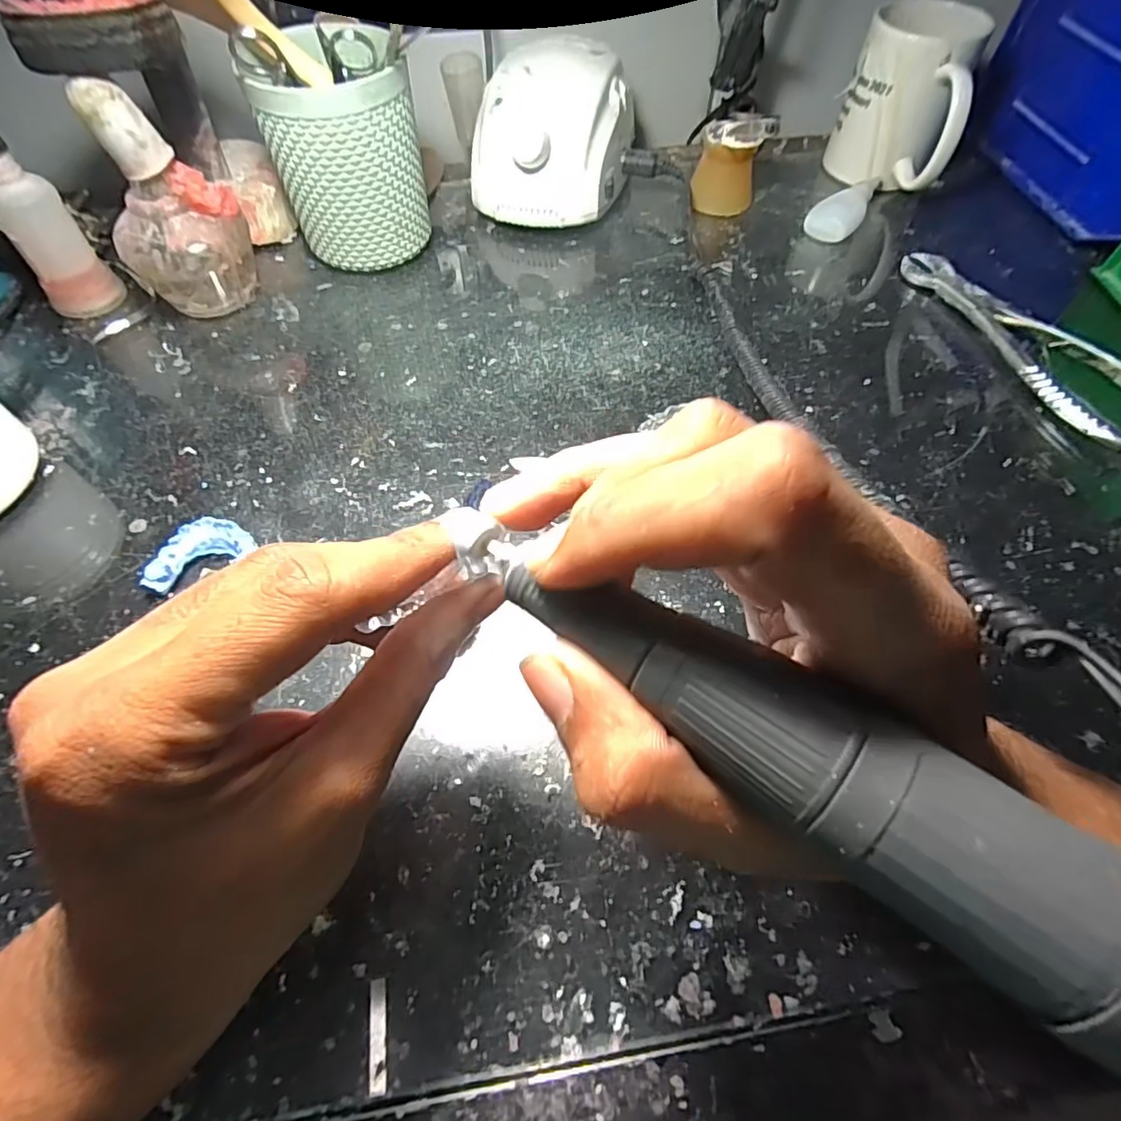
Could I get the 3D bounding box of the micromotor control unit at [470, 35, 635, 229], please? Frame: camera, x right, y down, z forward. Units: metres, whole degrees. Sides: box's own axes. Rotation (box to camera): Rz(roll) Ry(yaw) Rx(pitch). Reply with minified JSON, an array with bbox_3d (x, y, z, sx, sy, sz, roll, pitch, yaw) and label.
[{"bbox_3d":[-0.001,-0.313,0.425,0.096,0.082,0.122,20,61,11],"label":"micromotor control unit"}]

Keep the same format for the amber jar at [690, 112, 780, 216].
[{"bbox_3d":[0.130,-0.301,0.431,0.049,0.055,0.047,0,59,0],"label":"amber jar"}]

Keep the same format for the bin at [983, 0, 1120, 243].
[{"bbox_3d":[0.427,-0.331,0.412,0.120,0.122,0.216,-6,59,-4],"label":"bin"}]

